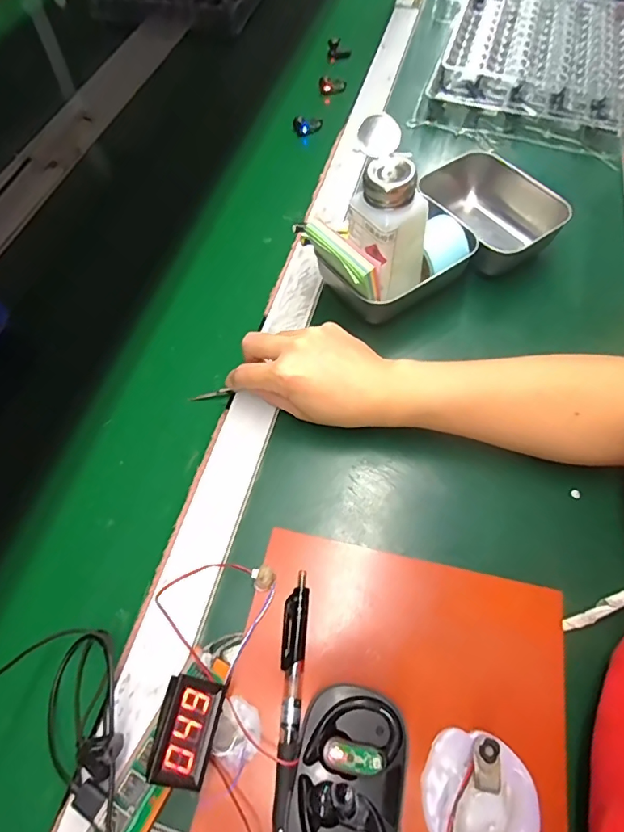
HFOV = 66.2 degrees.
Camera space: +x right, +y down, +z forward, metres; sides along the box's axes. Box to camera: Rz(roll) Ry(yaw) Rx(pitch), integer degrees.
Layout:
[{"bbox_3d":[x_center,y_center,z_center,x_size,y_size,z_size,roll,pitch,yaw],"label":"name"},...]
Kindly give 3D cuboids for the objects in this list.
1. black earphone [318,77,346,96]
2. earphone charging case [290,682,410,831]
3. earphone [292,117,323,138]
[{"bbox_3d":[0.027,-0.453,0.656,0.036,0.013,0.025,3,60,3],"label":"black earphone"},{"bbox_3d":[0.020,0.198,0.261,0.058,0.037,0.087,9,57,6],"label":"earphone charging case"},{"bbox_3d":[-0.006,-0.372,0.613,0.037,0.018,0.018,1,60,2],"label":"earphone"}]

